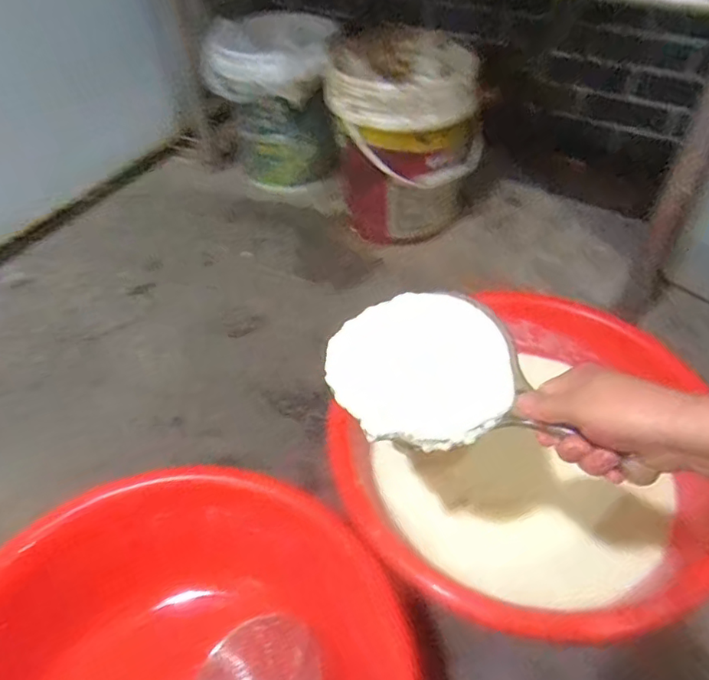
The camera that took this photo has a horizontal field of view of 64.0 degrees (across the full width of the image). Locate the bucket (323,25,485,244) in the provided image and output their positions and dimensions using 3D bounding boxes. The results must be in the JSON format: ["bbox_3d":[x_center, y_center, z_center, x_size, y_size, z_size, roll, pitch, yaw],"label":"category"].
[{"bbox_3d":[0.109,-0.461,1.300,0.329,0.381,0.360,-2,46,2],"label":"bucket"}]

